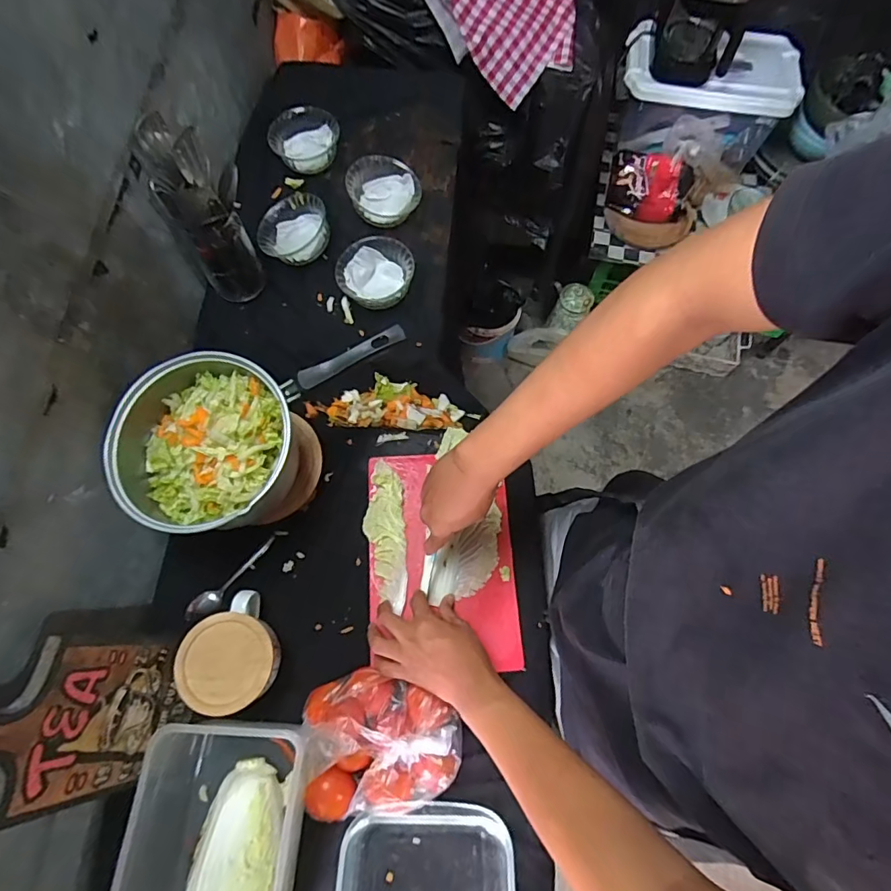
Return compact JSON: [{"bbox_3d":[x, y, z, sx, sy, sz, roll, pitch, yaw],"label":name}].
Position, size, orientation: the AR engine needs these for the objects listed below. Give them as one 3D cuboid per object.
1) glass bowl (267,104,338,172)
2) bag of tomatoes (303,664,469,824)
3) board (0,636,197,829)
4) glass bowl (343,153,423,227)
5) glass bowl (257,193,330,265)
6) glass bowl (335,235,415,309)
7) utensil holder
[{"bbox_3d":[-0.222,-0.483,0.780,0.102,0.054,0.083,-2,70,-2],"label":"glass bowl"},{"bbox_3d":[-0.072,0.316,0.530,0.167,0.073,0.135,-13,71,-6],"label":"bag of tomatoes"},{"bbox_3d":[-0.327,0.243,0.428,0.009,0.253,0.134,3,70,16],"label":"board"},{"bbox_3d":[-0.093,-0.385,0.748,0.106,0.057,0.091,5,70,1],"label":"glass bowl"},{"bbox_3d":[-0.223,-0.317,0.726,0.102,0.054,0.105,0,70,-1],"label":"glass bowl"},{"bbox_3d":[-0.100,-0.245,0.710,0.106,0.052,0.094,-1,70,-2],"label":"glass bowl"},{"bbox_3d":[-0.299,-0.283,0.625,0.087,0.226,0.098,-37,75,-13],"label":"utensil holder"}]

